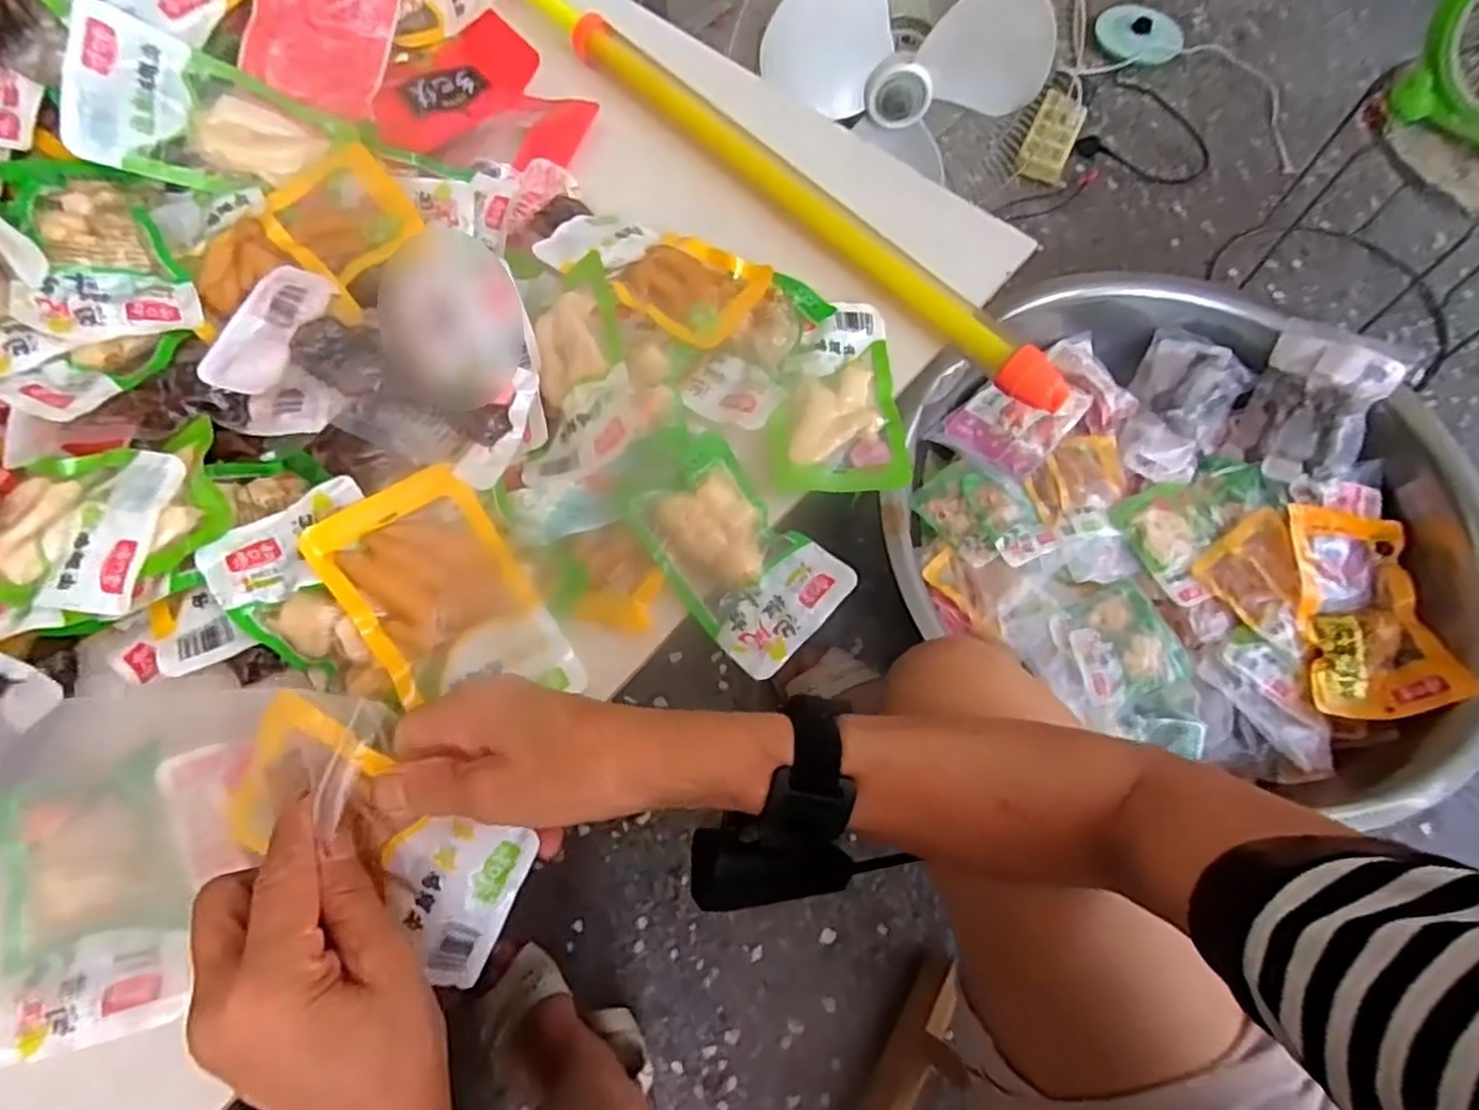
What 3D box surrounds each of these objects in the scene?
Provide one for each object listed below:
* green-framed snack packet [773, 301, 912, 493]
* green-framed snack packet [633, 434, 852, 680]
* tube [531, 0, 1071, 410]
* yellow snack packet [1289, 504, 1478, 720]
[{"bbox_3d":[0.061,-0.101,0.455,0.076,0.018,0.141,3,67,-1],"label":"green-framed snack packet"},{"bbox_3d":[-0.001,-0.001,0.401,0.117,0.029,0.079,42,72,15],"label":"green-framed snack packet"},{"bbox_3d":[0.010,-0.277,0.524,0.033,0.029,0.540,-40,74,-17],"label":"tube"},{"bbox_3d":[0.672,0.051,0.782,0.126,0.070,0.240,7,67,1],"label":"yellow snack packet"}]

